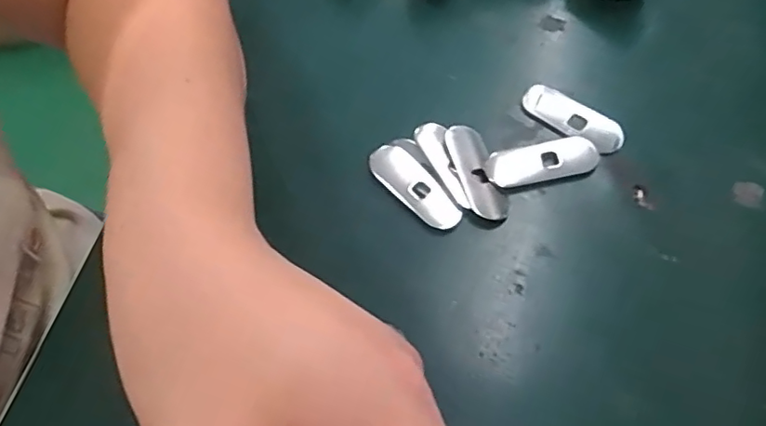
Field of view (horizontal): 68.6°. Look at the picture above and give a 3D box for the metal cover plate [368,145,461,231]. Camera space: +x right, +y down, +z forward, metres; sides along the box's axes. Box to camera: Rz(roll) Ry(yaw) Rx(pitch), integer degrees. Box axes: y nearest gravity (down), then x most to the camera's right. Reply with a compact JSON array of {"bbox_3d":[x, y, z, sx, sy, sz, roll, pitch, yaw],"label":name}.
[{"bbox_3d":[0.013,-0.012,0.256,0.019,0.004,0.052,-38,68,-14],"label":"metal cover plate"}]

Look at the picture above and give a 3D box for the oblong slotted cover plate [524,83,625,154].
[{"bbox_3d":[0.089,-0.045,0.265,0.049,0.004,0.017,37,72,19],"label":"oblong slotted cover plate"}]

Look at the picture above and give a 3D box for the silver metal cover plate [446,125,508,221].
[{"bbox_3d":[0.042,-0.020,0.256,0.017,0.004,0.051,-14,65,-3],"label":"silver metal cover plate"}]

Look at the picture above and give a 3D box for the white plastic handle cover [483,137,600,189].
[{"bbox_3d":[0.072,-0.023,0.255,0.050,0.005,0.020,-10,65,-1],"label":"white plastic handle cover"}]

